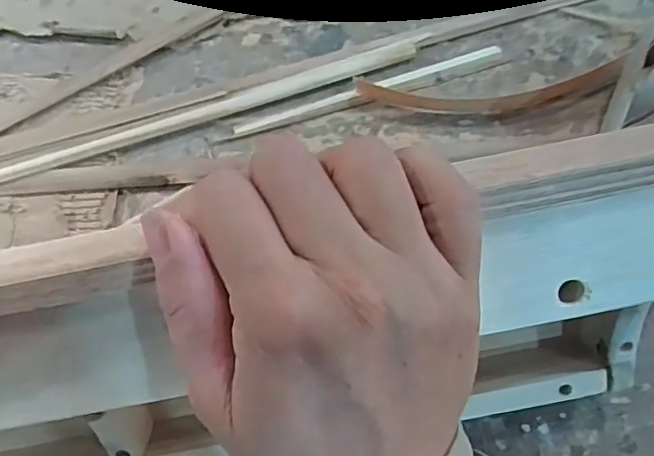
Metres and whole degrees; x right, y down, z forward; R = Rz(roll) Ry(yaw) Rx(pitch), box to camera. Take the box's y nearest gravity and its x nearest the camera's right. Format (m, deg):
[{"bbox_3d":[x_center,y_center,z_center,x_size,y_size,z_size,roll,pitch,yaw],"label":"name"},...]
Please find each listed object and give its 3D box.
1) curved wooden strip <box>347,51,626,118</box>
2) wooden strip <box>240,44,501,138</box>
[{"bbox_3d":[0.151,-0.130,0.561,0.244,0.016,0.043,-2,96,13],"label":"curved wooden strip"},{"bbox_3d":[0.043,-0.138,0.588,0.278,0.005,0.013,-18,64,-6],"label":"wooden strip"}]

